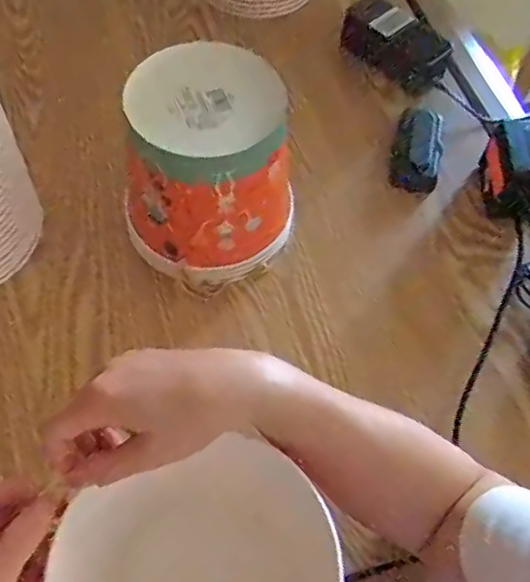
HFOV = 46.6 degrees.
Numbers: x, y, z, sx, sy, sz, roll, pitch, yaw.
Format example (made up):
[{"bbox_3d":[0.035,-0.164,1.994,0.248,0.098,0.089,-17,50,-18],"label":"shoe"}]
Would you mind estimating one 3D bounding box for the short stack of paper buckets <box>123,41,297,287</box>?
[{"bbox_3d":[-0.047,-0.102,0.545,0.151,0.167,0.136,9,60,1],"label":"short stack of paper buckets"}]

